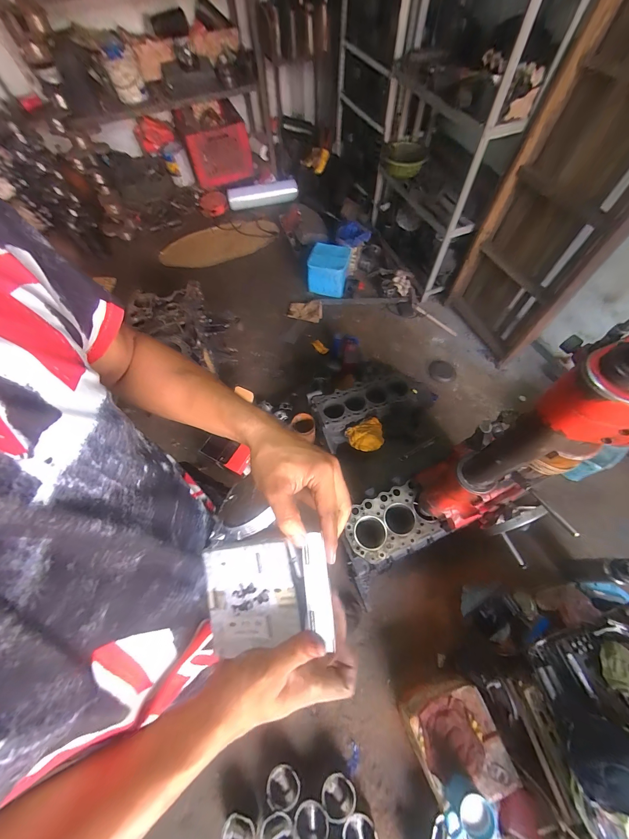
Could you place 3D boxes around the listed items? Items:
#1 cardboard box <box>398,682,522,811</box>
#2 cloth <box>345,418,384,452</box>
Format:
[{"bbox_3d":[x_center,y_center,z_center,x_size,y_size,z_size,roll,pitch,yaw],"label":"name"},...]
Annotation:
[{"bbox_3d":[0.397,0.920,0.892,0.233,0.173,0.225,-14,63,-8],"label":"cardboard box"},{"bbox_3d":[0.214,0.067,1.215,0.154,0.054,0.117,-22,64,-12],"label":"cloth"}]

